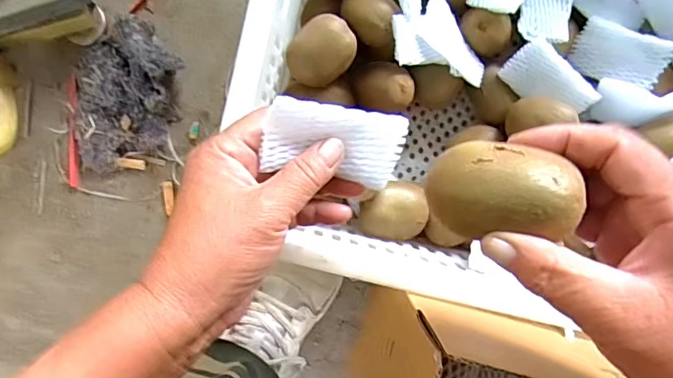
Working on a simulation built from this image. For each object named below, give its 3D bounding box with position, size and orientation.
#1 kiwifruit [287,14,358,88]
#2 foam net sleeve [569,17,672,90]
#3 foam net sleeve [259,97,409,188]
[{"bbox_3d":[-0.012,-0.117,0.431,0.049,0.043,0.060,41,92,-4],"label":"kiwifruit"},{"bbox_3d":[0.258,-0.120,0.448,0.077,0.012,0.049,27,114,14],"label":"foam net sleeve"},{"bbox_3d":[0.000,-0.026,0.285,0.079,0.014,0.042,9,94,-13],"label":"foam net sleeve"}]

